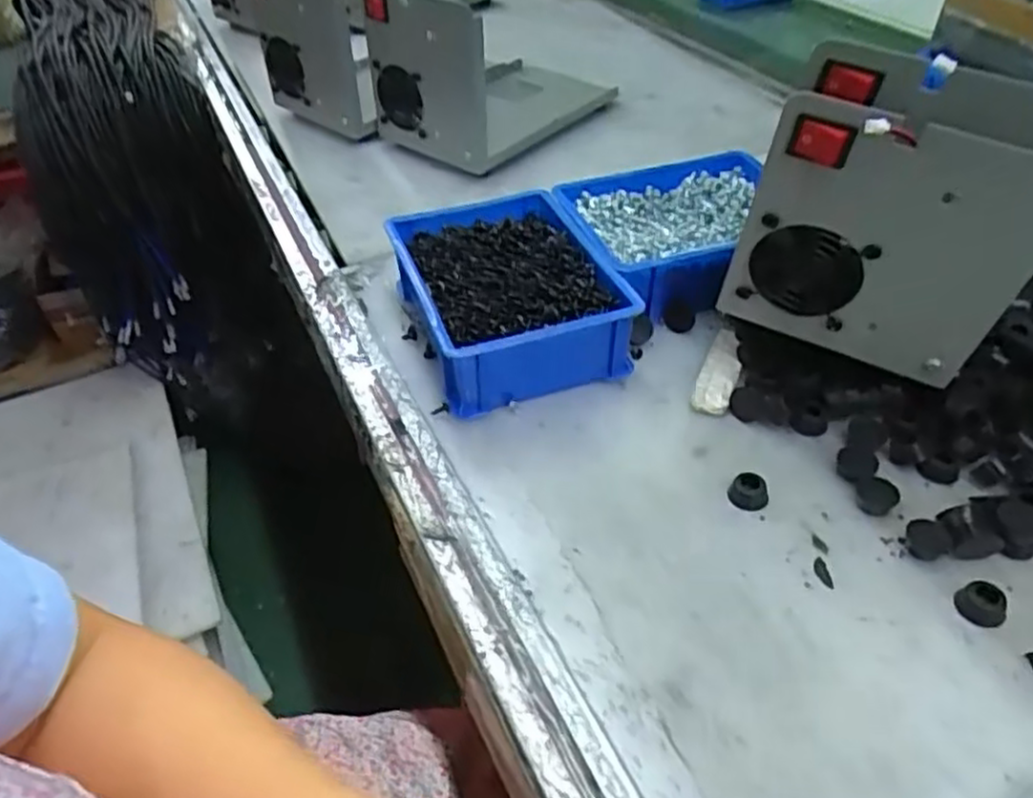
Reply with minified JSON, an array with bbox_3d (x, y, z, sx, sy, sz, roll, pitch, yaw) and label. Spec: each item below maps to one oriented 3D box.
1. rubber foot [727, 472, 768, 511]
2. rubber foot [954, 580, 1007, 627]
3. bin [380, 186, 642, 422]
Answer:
[{"bbox_3d":[0.145,0.058,0.460,0.023,0.014,0.020,10,44,15],"label":"rubber foot"},{"bbox_3d":[0.255,0.113,0.403,0.019,0.015,0.024,-33,50,-28],"label":"rubber foot"},{"bbox_3d":[-0.009,-0.082,0.579,0.141,0.073,0.193,-16,44,-13],"label":"bin"}]

